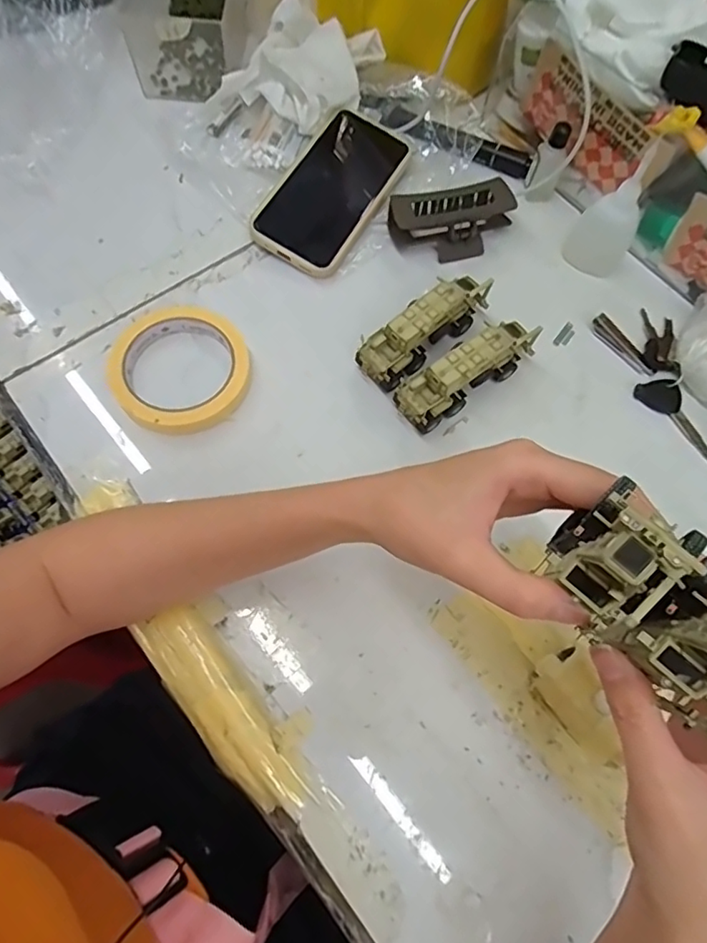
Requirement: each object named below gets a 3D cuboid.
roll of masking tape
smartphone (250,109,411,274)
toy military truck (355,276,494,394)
[{"bbox_3d":[-0.130,-0.081,0.416,0.096,0.022,0.109,-31,73,-12],"label":"roll of masking tape"},{"bbox_3d":[-0.016,-0.246,0.480,0.079,0.018,0.168,27,71,8],"label":"smartphone"},{"bbox_3d":[0.055,-0.107,0.421,0.113,0.042,0.034,-39,75,-15],"label":"toy military truck"}]

